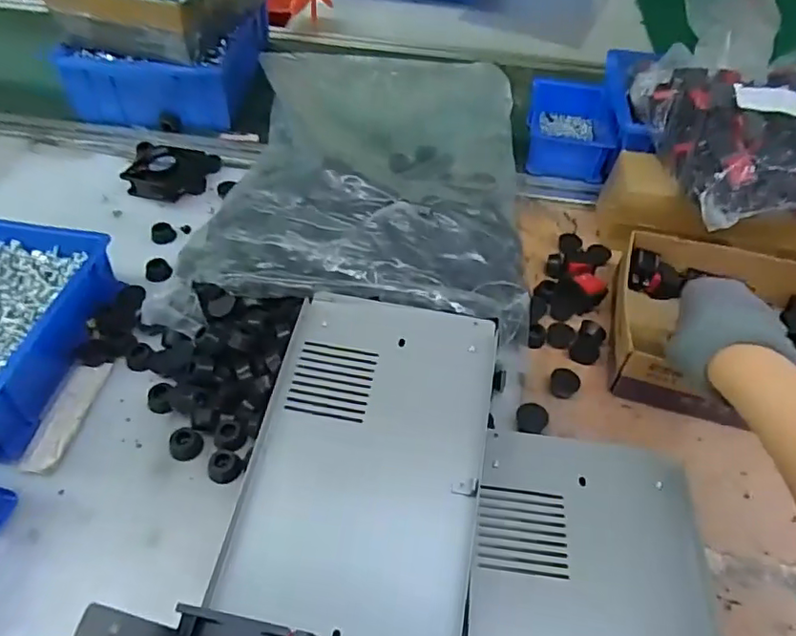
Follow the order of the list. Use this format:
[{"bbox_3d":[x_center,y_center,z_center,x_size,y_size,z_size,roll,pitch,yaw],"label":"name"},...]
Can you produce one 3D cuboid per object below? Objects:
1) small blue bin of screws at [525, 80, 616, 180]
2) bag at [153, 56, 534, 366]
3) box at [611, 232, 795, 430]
[{"bbox_3d":[0.213,-0.237,0.733,0.097,0.051,0.163,9,49,4],"label":"small blue bin of screws"},{"bbox_3d":[-0.024,-0.160,0.629,0.317,0.085,0.444,6,48,1],"label":"bag"},{"bbox_3d":[0.299,0.011,0.513,0.209,0.046,0.179,15,50,10],"label":"box"}]

